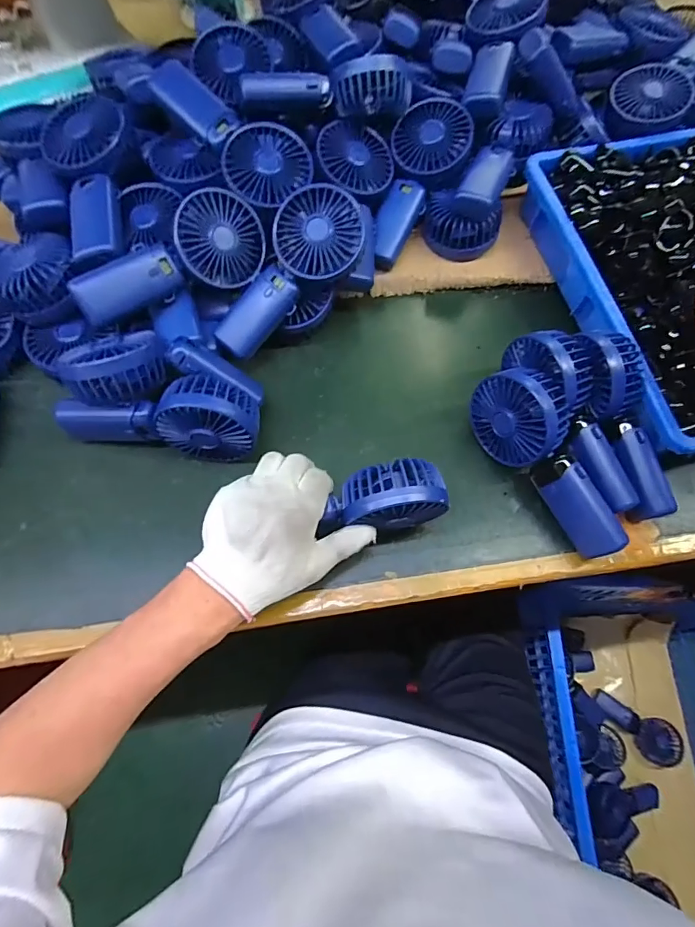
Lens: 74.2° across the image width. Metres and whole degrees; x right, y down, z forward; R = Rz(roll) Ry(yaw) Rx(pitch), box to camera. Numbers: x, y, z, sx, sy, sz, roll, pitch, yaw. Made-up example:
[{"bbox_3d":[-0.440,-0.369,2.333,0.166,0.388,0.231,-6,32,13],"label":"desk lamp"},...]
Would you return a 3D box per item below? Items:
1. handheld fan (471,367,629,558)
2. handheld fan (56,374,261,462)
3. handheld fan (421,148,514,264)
[{"bbox_3d":[0.187,-0.004,0.424,0.057,0.080,0.181,-28,83,-15],"label":"handheld fan"},{"bbox_3d":[-0.172,-0.039,0.416,0.179,0.084,0.044,2,66,-2],"label":"handheld fan"},{"bbox_3d":[0.139,-0.298,0.530,0.087,0.071,0.105,18,66,5],"label":"handheld fan"}]

